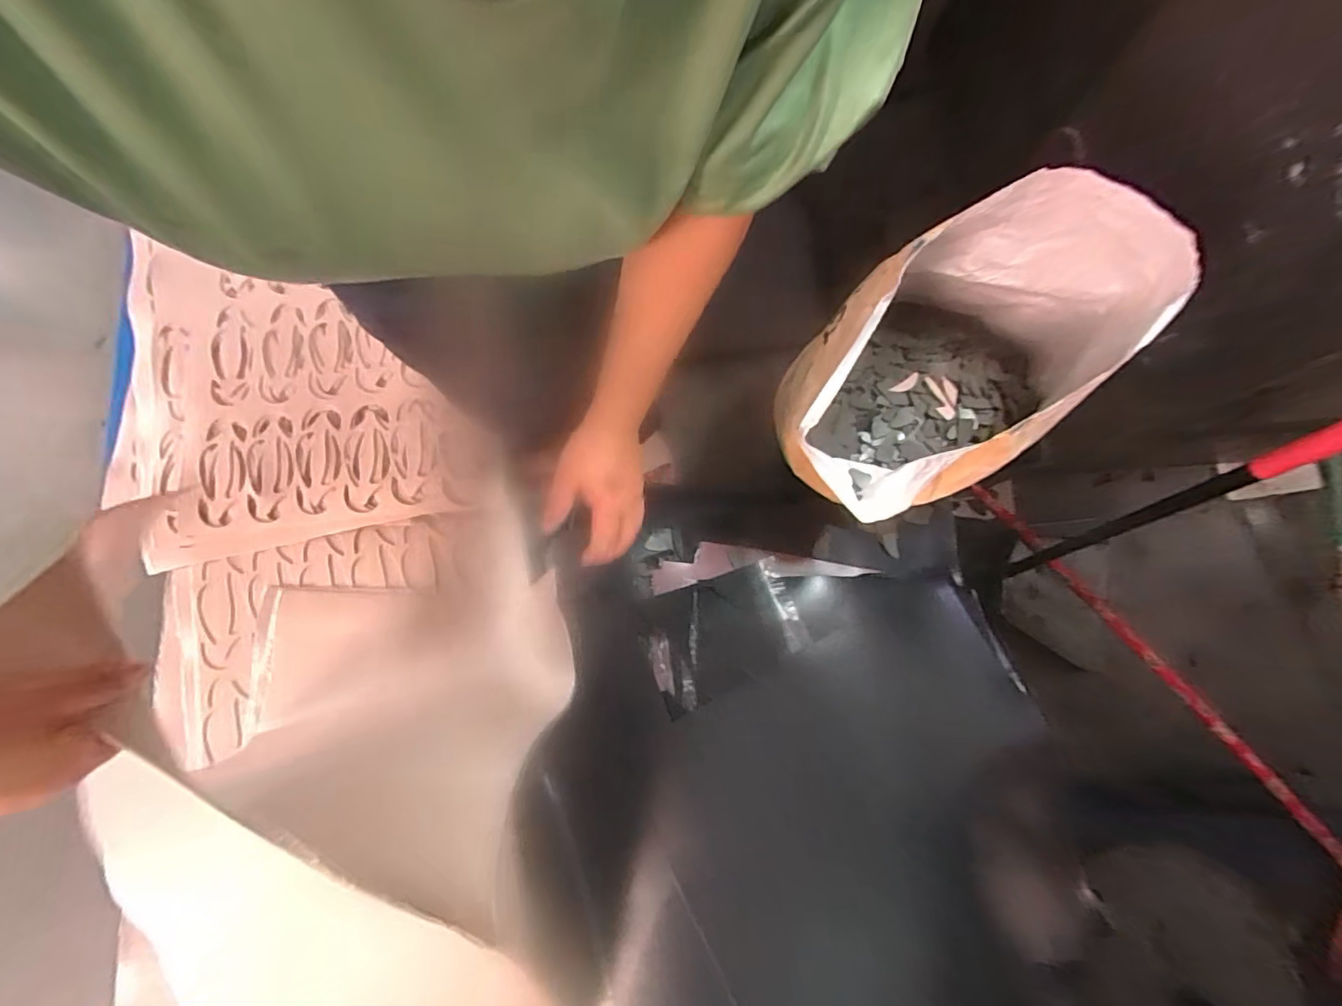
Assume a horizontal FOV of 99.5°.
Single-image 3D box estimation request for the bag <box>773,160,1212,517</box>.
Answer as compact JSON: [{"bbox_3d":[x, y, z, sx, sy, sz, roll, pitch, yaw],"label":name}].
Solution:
[{"bbox_3d":[0.353,-0.180,0.725,0.433,0.320,0.254,-39,82,-8],"label":"bag"}]

